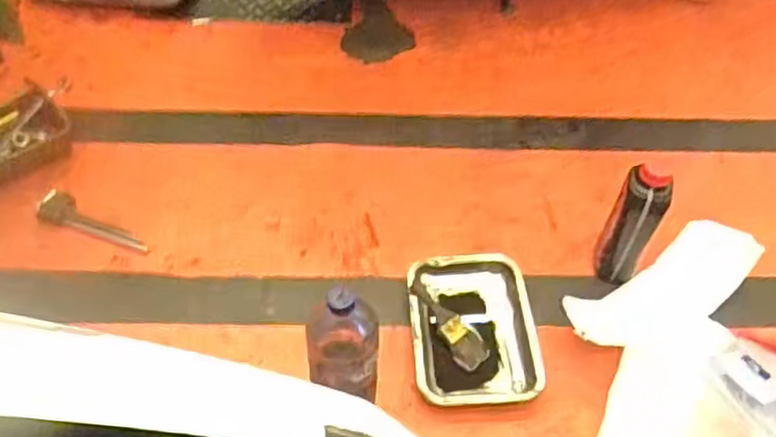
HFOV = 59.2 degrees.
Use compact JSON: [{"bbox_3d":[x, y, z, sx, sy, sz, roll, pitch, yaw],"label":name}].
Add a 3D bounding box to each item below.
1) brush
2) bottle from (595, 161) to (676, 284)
[{"bbox_3d":[0.094,0.163,1.078,0.055,0.020,0.163,-32,75,-29],"label":"brush"},{"bbox_3d":[0.388,0.023,1.104,0.071,0.242,0.065,21,53,14],"label":"bottle"}]

